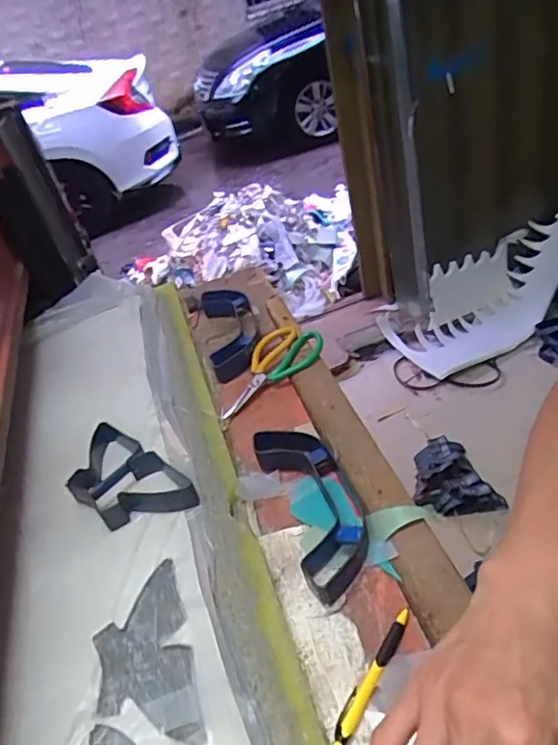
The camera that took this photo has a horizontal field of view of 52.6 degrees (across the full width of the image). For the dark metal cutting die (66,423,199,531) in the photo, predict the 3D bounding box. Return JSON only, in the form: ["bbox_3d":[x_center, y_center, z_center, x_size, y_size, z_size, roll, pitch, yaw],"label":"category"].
[{"bbox_3d":[-0.192,0.123,0.677,0.099,0.028,0.185,-33,44,-29],"label":"dark metal cutting die"}]

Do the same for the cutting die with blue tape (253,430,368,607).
[{"bbox_3d":[0.039,0.139,0.625,0.084,0.032,0.231,-20,38,-7],"label":"cutting die with blue tape"}]

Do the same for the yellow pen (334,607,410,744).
[{"bbox_3d":[0.080,0.257,0.481,0.015,0.011,0.130,19,44,31],"label":"yellow pen"}]

